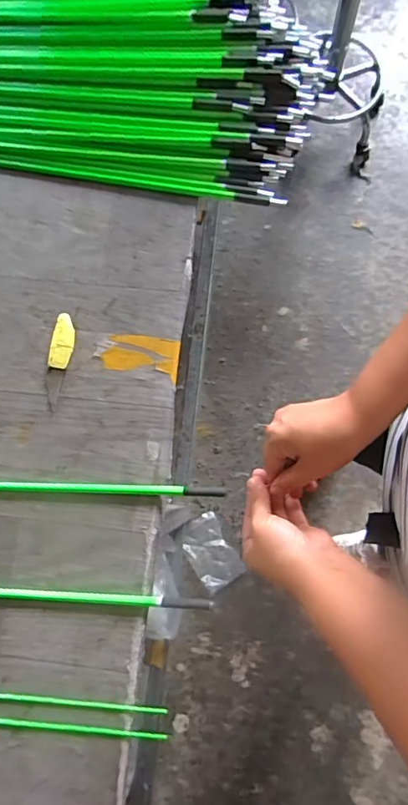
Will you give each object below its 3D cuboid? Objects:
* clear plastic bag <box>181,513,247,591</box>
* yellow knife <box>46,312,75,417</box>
[{"bbox_3d":[0.016,0.374,1.209,0.108,0.019,0.172,-31,79,-4],"label":"clear plastic bag"},{"bbox_3d":[-0.150,-0.043,0.500,0.022,0.014,0.098,10,79,3],"label":"yellow knife"}]

